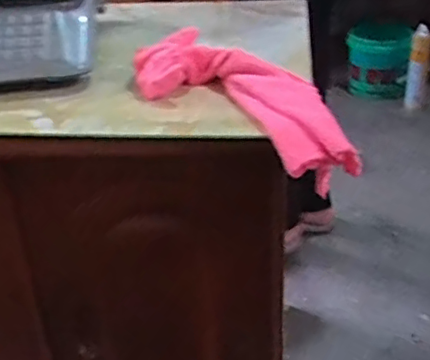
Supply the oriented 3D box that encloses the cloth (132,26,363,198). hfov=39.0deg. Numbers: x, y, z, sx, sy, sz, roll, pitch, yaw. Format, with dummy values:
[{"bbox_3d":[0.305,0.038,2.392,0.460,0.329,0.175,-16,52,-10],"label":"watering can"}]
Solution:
[{"bbox_3d":[0.035,-0.094,0.681,0.304,0.076,0.146,22,38,36],"label":"cloth"}]

